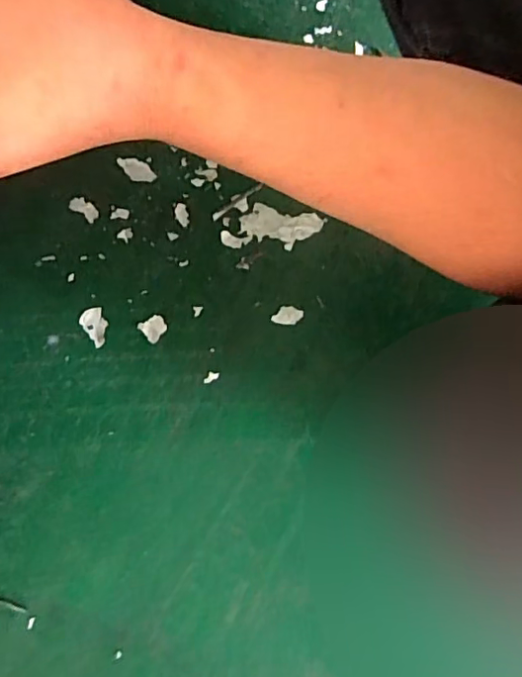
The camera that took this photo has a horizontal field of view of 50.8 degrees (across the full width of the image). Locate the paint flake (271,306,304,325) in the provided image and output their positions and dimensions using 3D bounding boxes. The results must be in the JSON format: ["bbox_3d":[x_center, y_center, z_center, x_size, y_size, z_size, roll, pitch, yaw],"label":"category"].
[{"bbox_3d":[0.033,-0.029,0.677,0.037,0.004,0.022,5,72,4],"label":"paint flake"}]

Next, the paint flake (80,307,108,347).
[{"bbox_3d":[-0.202,-0.014,0.675,0.029,0.004,0.048,-28,73,-7],"label":"paint flake"}]

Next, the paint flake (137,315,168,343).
[{"bbox_3d":[-0.132,-0.014,0.676,0.029,0.004,0.032,-39,75,-10],"label":"paint flake"}]

